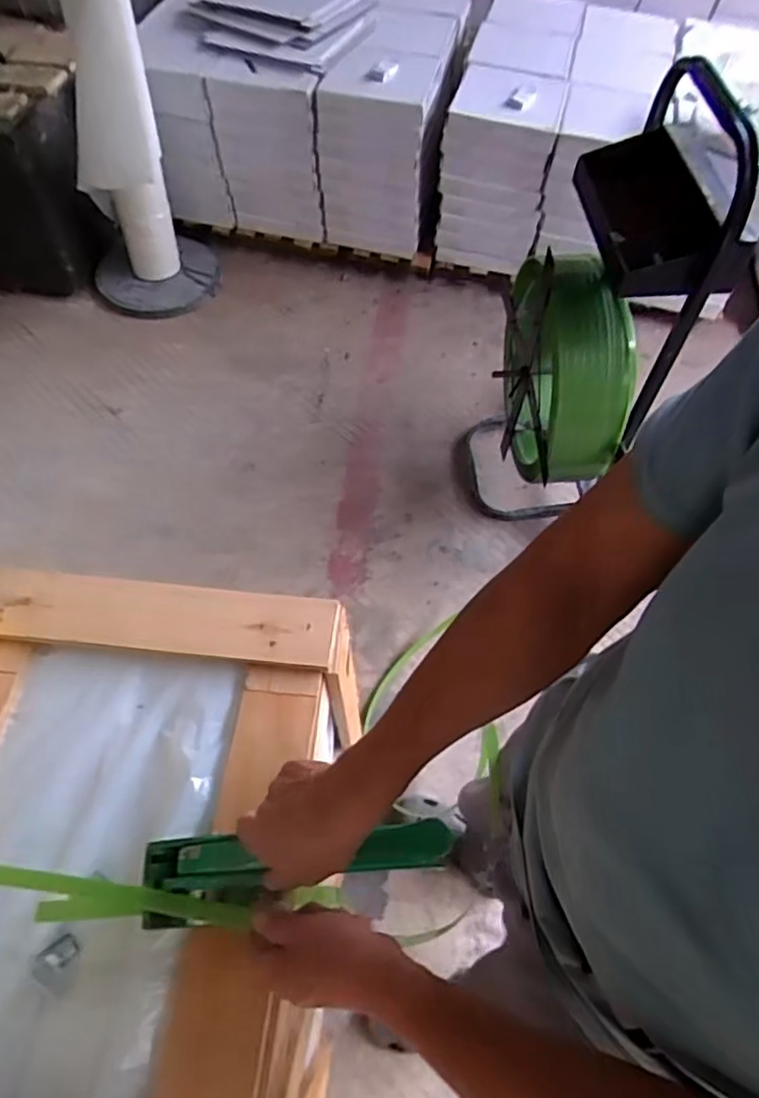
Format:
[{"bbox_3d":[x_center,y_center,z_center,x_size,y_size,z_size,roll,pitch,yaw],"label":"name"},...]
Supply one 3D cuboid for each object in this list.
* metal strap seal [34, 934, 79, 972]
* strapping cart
[{"bbox_3d":[-0.285,0.359,0.564,0.034,0.004,0.022,-30,65,-20],"label":"metal strap seal"},{"bbox_3d":[0.444,-0.449,1.440,0.361,0.944,0.496,17,59,6],"label":"strapping cart"}]

